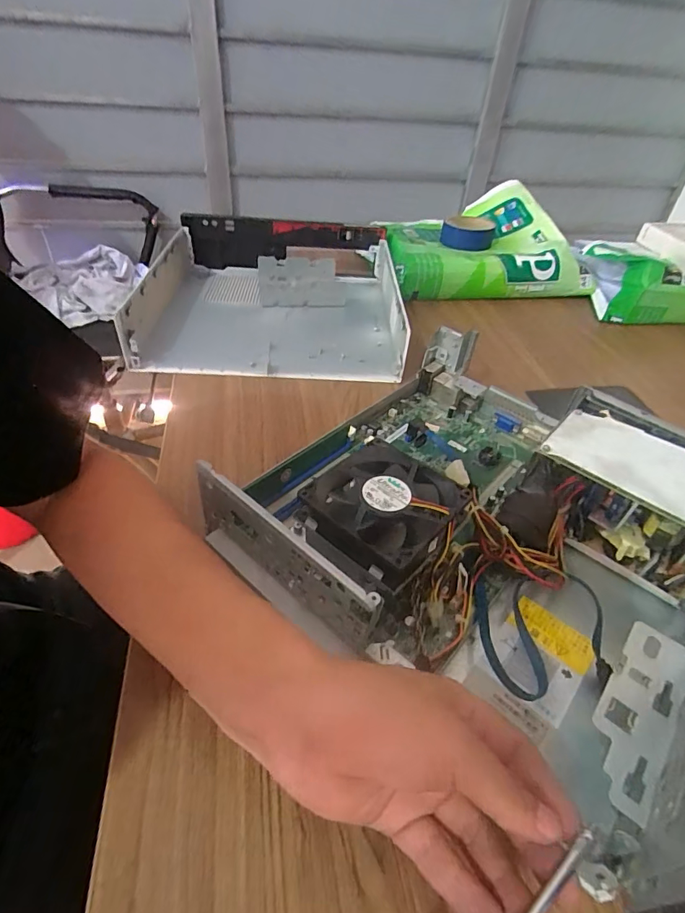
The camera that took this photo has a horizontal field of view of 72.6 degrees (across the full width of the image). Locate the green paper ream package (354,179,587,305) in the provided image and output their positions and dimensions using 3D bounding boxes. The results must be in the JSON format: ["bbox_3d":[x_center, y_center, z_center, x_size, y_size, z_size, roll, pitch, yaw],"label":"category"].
[{"bbox_3d":[0.236,-0.391,0.858,0.368,0.116,0.253,-7,44,-13],"label":"green paper ream package"}]

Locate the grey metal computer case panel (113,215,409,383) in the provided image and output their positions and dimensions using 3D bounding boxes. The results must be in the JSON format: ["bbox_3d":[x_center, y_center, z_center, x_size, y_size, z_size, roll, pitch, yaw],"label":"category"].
[{"bbox_3d":[-0.085,-0.235,0.669,0.351,0.074,0.358,2,42,-4],"label":"grey metal computer case panel"}]

